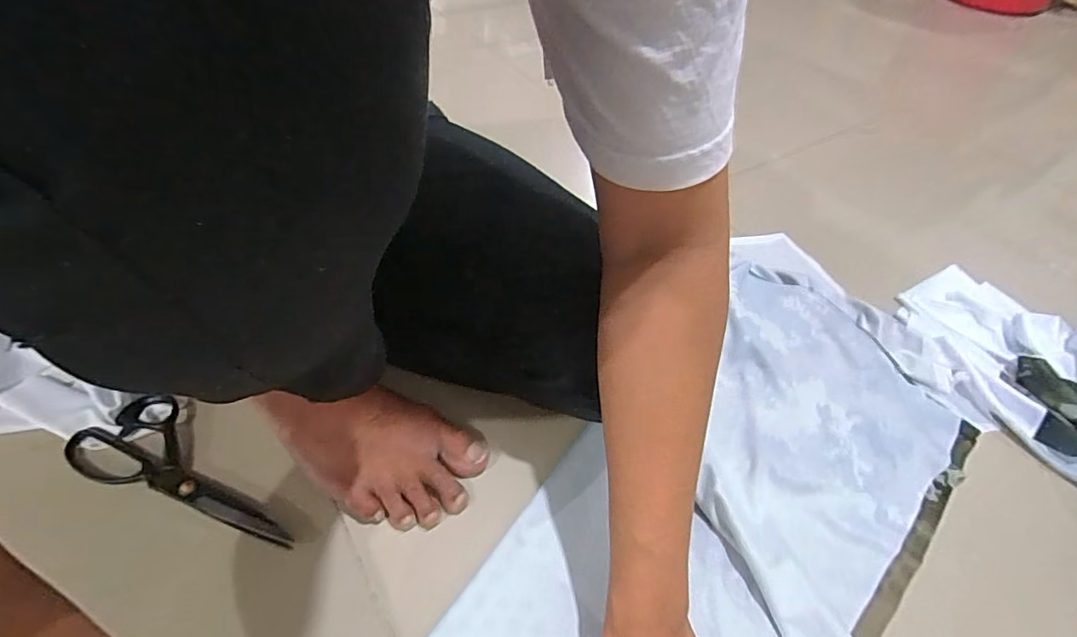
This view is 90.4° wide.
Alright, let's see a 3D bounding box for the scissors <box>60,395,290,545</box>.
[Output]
[{"bbox_3d":[-0.297,0.138,0.445,0.216,0.015,0.080,29,52,20],"label":"scissors"}]

